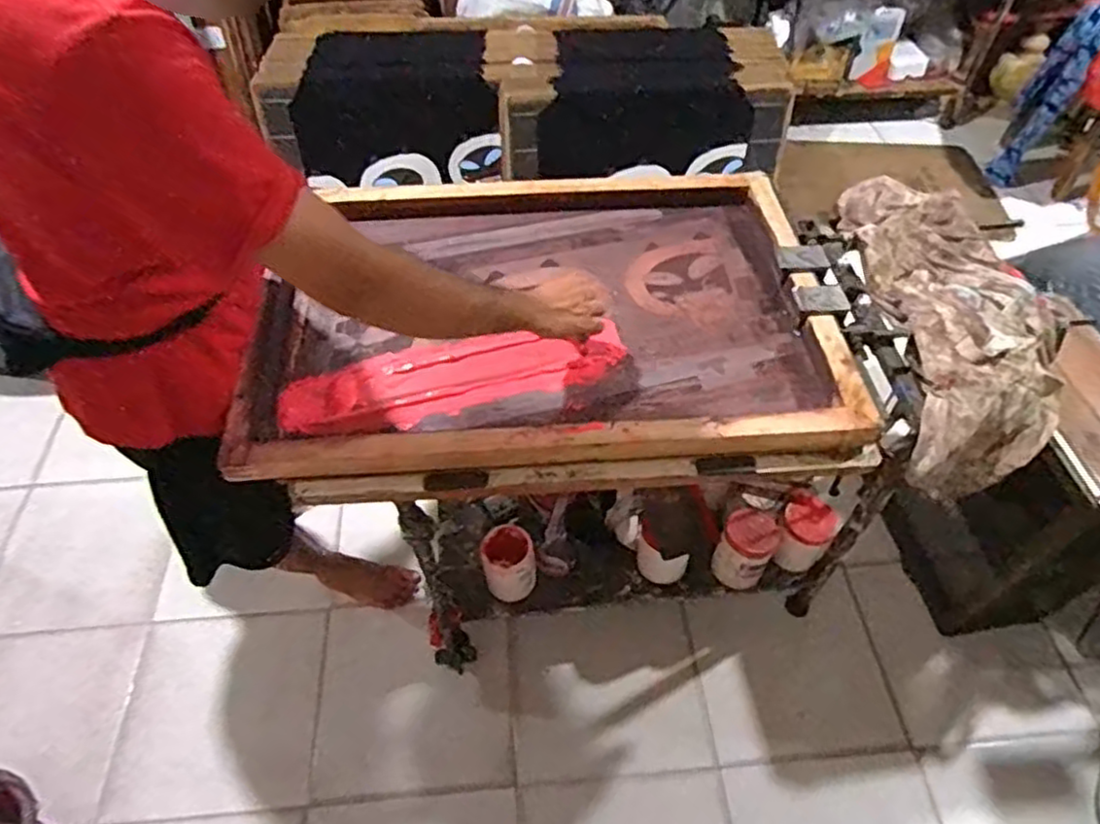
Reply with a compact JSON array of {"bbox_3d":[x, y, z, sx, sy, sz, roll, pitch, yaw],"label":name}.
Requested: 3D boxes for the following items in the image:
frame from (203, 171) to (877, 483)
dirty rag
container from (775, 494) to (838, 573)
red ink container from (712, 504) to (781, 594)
[{"bbox_3d":[-0.013,-0.172,1.098,0.853,0.068,0.627,-3,52,-3],"label":"frame"},{"bbox_3d":[0.627,-0.164,1.127,0.212,0.187,0.574,-1,52,-2],"label":"dirty rag"},{"bbox_3d":[0.504,0.249,1.398,0.105,0.139,0.119,30,57,20],"label":"container"},{"bbox_3d":[0.380,0.274,1.368,0.103,0.139,0.116,25,56,17],"label":"red ink container"}]

